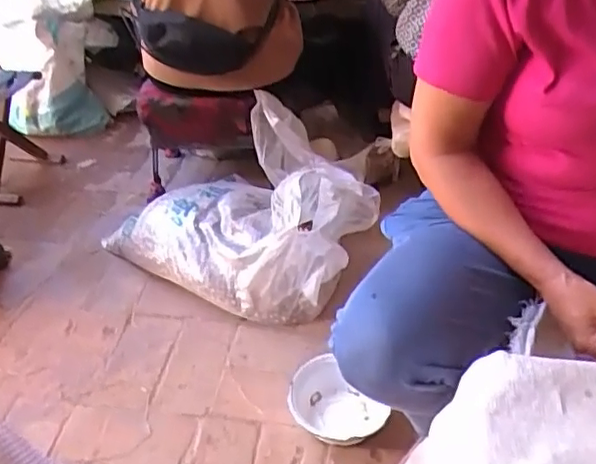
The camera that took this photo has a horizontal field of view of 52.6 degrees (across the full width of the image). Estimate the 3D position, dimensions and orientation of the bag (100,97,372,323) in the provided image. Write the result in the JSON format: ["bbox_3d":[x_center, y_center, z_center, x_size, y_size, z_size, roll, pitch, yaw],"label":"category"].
[{"bbox_3d":[-0.120,-0.053,1.286,0.485,0.297,0.379,25,45,31],"label":"bag"}]

